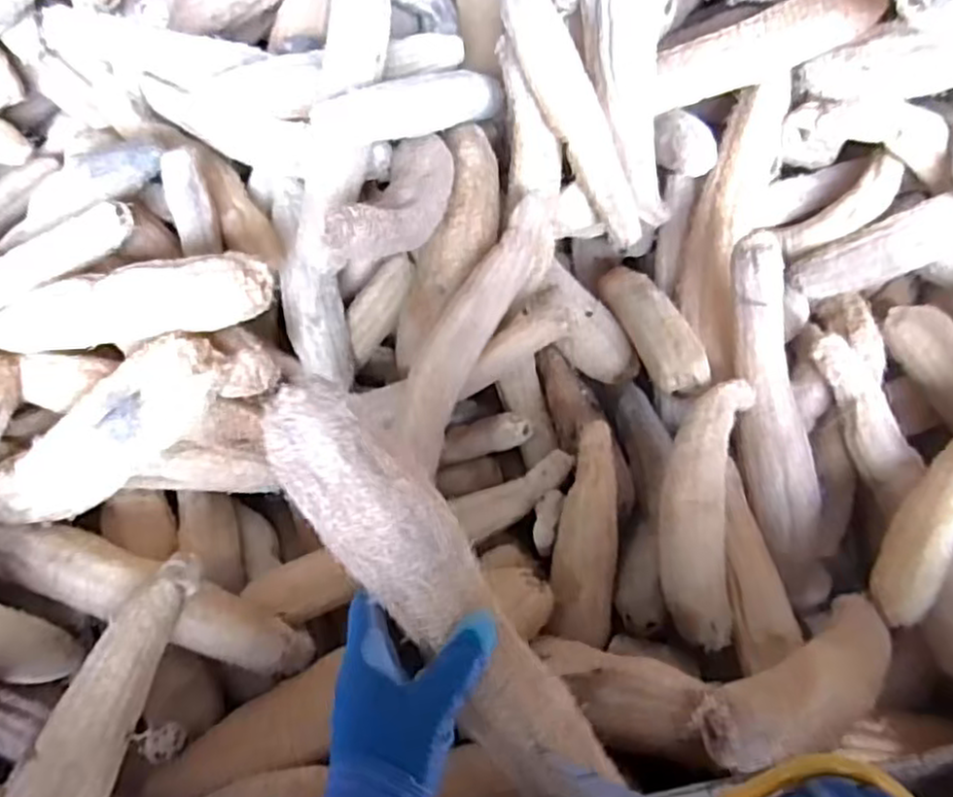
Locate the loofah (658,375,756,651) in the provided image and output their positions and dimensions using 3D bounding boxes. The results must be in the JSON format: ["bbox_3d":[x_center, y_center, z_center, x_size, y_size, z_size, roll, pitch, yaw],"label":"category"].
[{"bbox_3d":[0.239,0.110,0.751,0.088,0.054,0.283,8,74,10],"label":"loofah"}]

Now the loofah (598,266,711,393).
[{"bbox_3d":[0.217,-0.101,0.900,0.067,0.047,0.290,-8,36,-4],"label":"loofah"}]

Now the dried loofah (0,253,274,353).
[{"bbox_3d":[-0.398,-0.098,0.788,0.390,0.074,0.053,-5,45,24],"label":"dried loofah"}]

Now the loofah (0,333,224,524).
[{"bbox_3d":[-0.413,0.050,0.769,0.346,0.085,0.080,-31,46,19],"label":"loofah"}]

